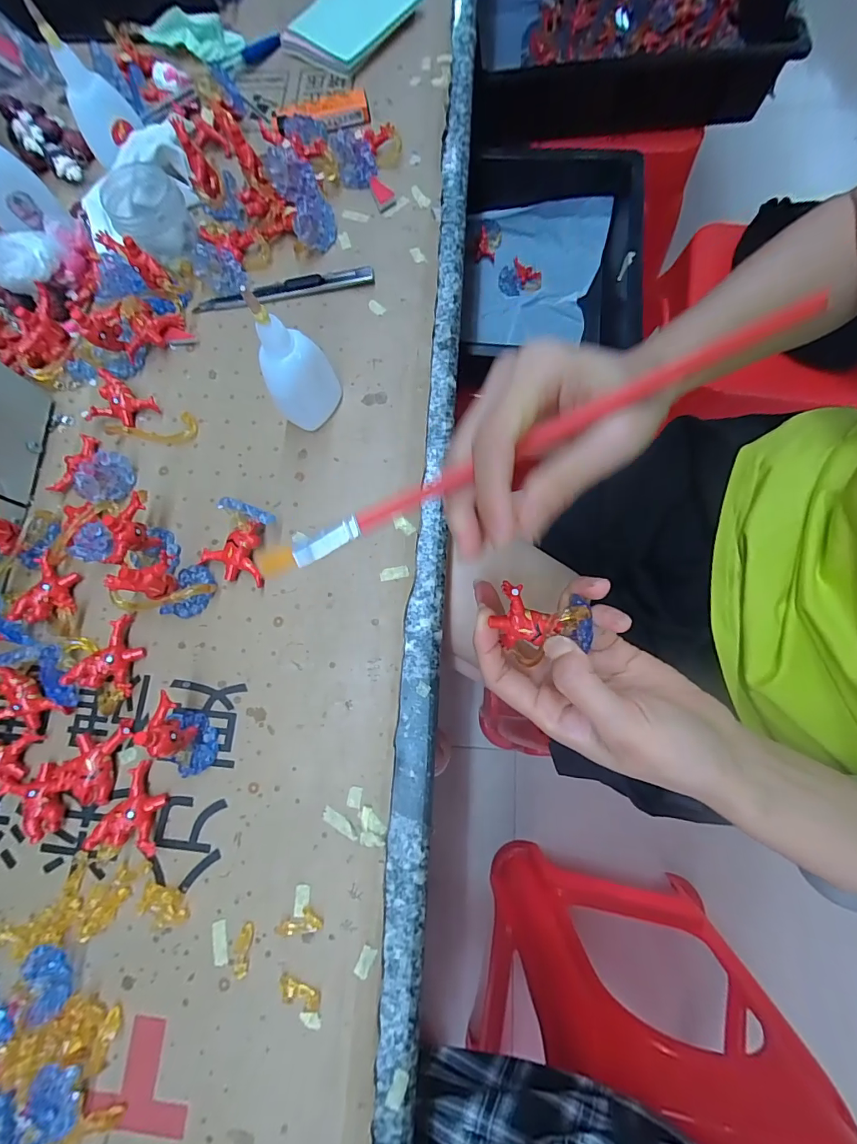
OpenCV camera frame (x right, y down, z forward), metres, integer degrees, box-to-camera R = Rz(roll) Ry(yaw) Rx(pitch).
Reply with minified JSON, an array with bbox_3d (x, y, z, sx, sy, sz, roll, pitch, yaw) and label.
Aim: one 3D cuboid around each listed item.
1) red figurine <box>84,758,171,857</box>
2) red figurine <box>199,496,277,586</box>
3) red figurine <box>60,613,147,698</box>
[{"bbox_3d":[-0.170,0.136,0.259,0.036,0.014,0.046,9,78,5],"label":"red figurine"},{"bbox_3d":[-0.123,-0.019,0.283,0.042,0.031,0.045,16,79,6],"label":"red figurine"},{"bbox_3d":[-0.197,0.051,0.279,0.038,0.015,0.047,11,78,5],"label":"red figurine"}]

